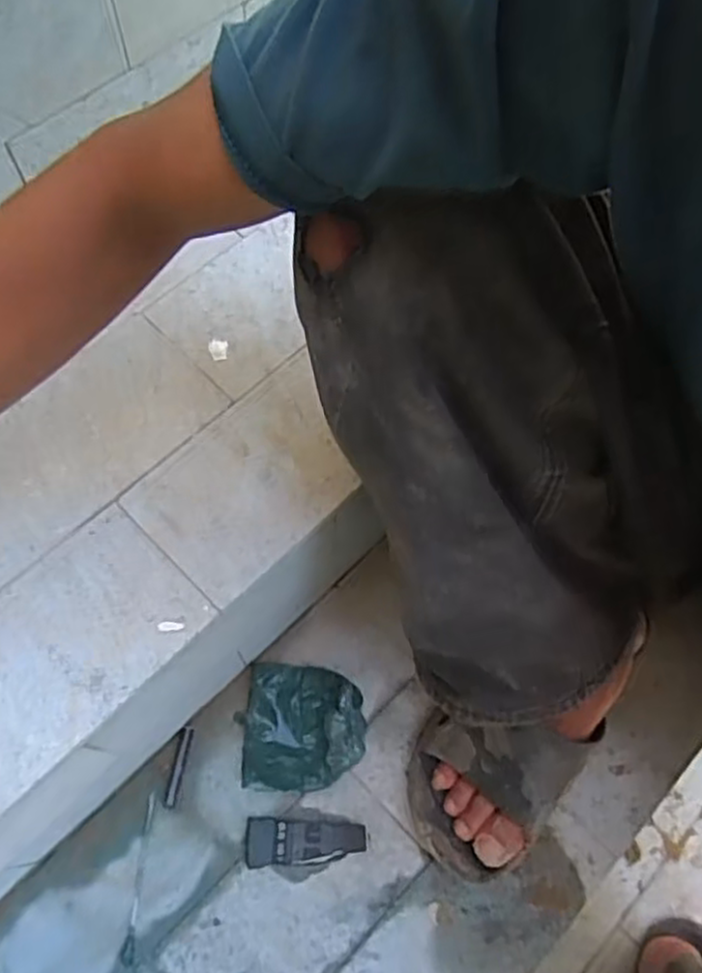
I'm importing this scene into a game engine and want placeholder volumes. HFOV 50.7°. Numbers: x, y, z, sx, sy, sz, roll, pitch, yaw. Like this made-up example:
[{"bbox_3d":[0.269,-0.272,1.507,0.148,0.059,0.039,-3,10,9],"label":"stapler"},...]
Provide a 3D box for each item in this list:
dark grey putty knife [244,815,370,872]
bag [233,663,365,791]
[{"bbox_3d":[-0.034,0.262,0.550,0.088,0.012,0.033,-3,66,-3],"label":"dark grey putty knife"},{"bbox_3d":[-0.039,0.182,0.572,0.099,0.034,0.095,0,65,-2],"label":"bag"}]

